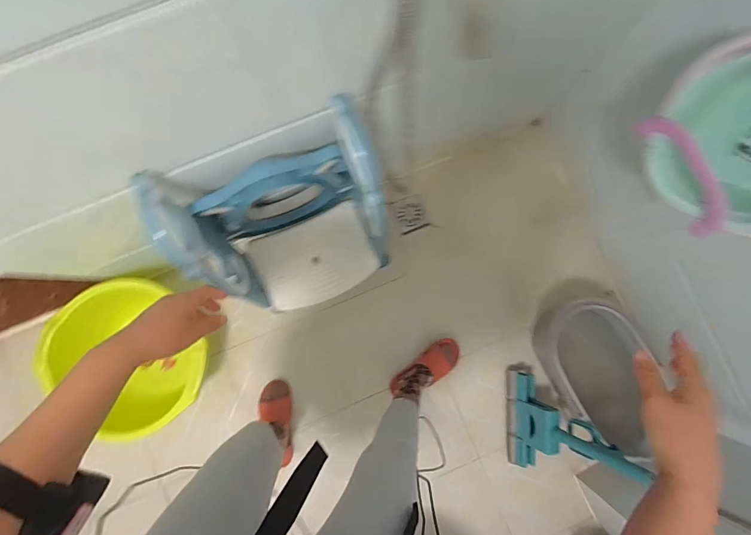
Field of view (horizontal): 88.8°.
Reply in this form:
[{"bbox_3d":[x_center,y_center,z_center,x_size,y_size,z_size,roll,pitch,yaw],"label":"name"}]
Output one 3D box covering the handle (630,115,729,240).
[{"bbox_3d":[0.516,-0.157,0.638,0.019,0.091,0.219,-23,87,-3],"label":"handle"}]

